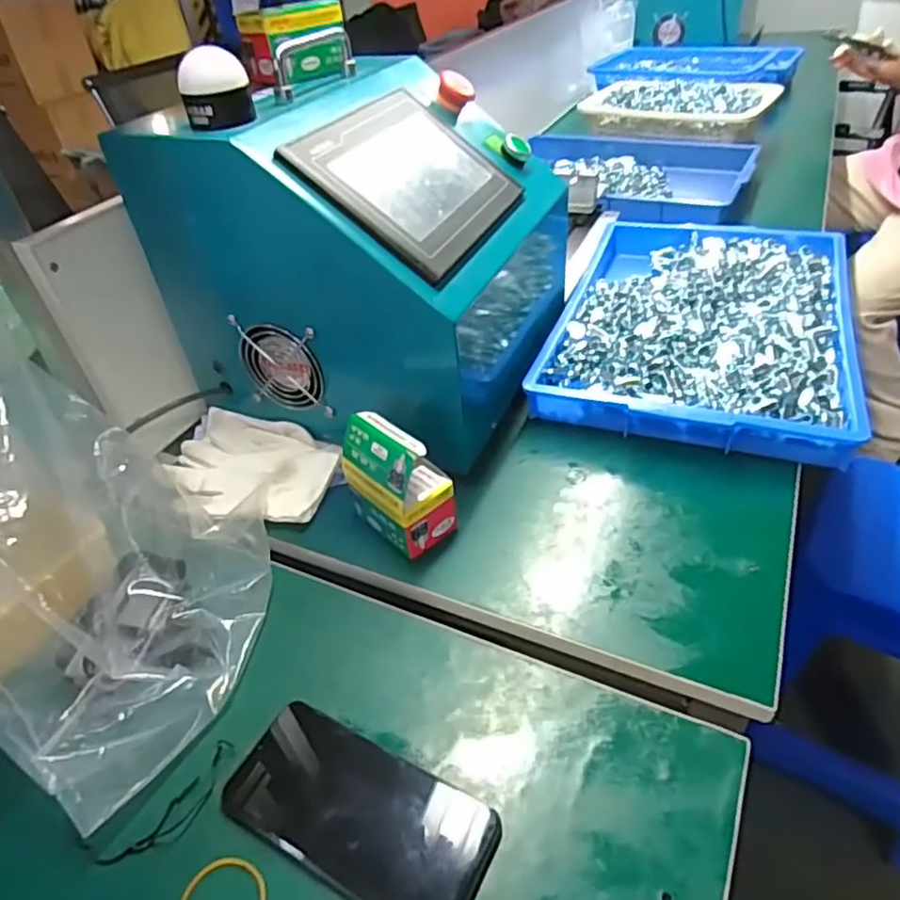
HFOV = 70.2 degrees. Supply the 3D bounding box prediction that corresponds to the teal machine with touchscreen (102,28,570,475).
[{"bbox_3d":[-0.067,-0.209,0.609,0.285,0.262,0.308,14,43,23],"label":"teal machine with touchscreen"}]

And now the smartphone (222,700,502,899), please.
[{"bbox_3d":[-0.053,0.207,0.367,0.154,0.016,0.076,17,44,25],"label":"smartphone"}]

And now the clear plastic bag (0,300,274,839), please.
[{"bbox_3d":[-0.279,0.030,0.398,0.263,0.245,0.235,9,41,17],"label":"clear plastic bag"}]

